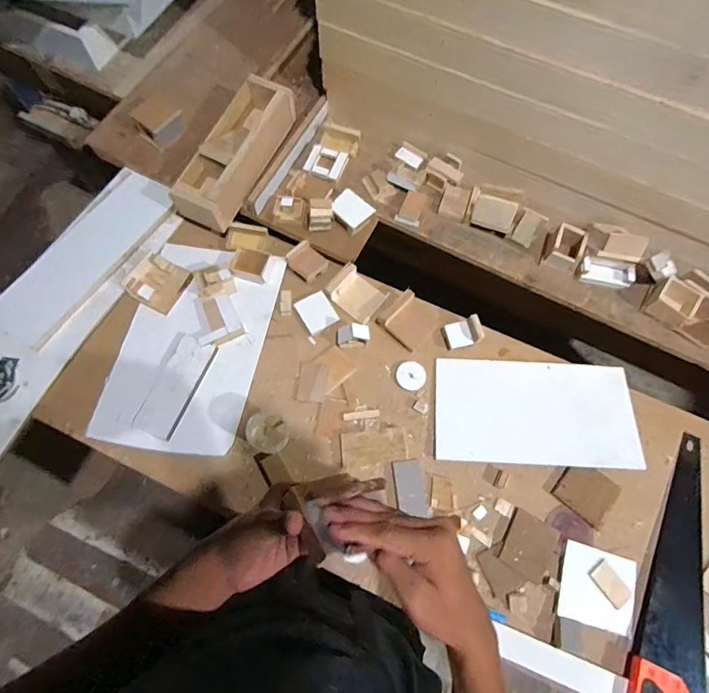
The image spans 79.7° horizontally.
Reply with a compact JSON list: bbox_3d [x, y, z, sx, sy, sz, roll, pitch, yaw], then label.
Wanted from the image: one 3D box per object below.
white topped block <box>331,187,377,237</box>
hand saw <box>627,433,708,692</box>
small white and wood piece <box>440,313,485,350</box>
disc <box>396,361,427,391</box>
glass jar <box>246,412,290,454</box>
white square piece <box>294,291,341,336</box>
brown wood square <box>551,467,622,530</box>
[{"bbox_3d":[-0.008,-0.282,0.882,0.079,0.027,0.070,42,75,13],"label":"white topped block"},{"bbox_3d":[0.536,0.388,0.680,0.111,0.036,0.520,25,72,9],"label":"hand saw"},{"bbox_3d":[0.208,-0.028,0.810,0.067,0.042,0.050,-9,70,-4],"label":"small white and wood piece"},{"bbox_3d":[0.108,0.055,0.809,0.056,0.005,0.055,0,70,0],"label":"disc"},{"bbox_3d":[-0.146,0.150,0.732,0.072,0.054,0.061,17,71,6],"label":"glass jar"},{"bbox_3d":[-0.075,-0.068,0.841,0.065,0.009,0.073,-30,73,-11],"label":"white square piece"},{"bbox_3d":[0.404,0.251,0.737,0.086,0.009,0.088,42,75,14],"label":"brown wood square"}]

